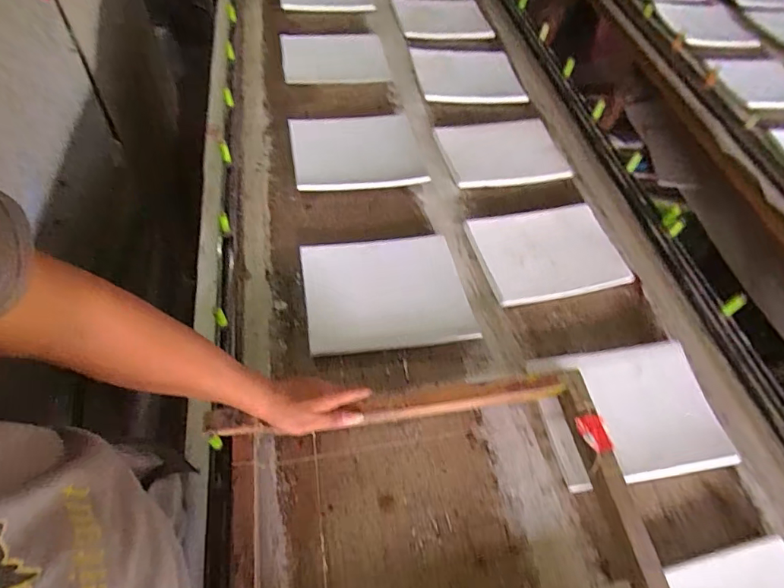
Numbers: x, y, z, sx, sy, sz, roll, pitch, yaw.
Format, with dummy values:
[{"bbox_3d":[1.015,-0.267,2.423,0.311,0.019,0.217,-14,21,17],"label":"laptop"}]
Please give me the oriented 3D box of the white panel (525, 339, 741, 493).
[{"bbox_3d":[0.351,0.174,0.702,0.253,0.025,0.194,-5,55,-9],"label":"white panel"}]

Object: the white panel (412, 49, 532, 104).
[{"bbox_3d":[0.192,-0.573,1.230,0.260,0.041,0.242,-5,56,-10],"label":"white panel"}]

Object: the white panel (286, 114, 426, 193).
[{"bbox_3d":[-0.076,-0.308,1.001,0.265,0.028,0.222,-6,56,-10],"label":"white panel"}]

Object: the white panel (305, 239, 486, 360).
[{"bbox_3d":[-0.012,-0.007,0.809,0.270,0.012,0.226,-5,55,-9],"label":"white panel"}]

